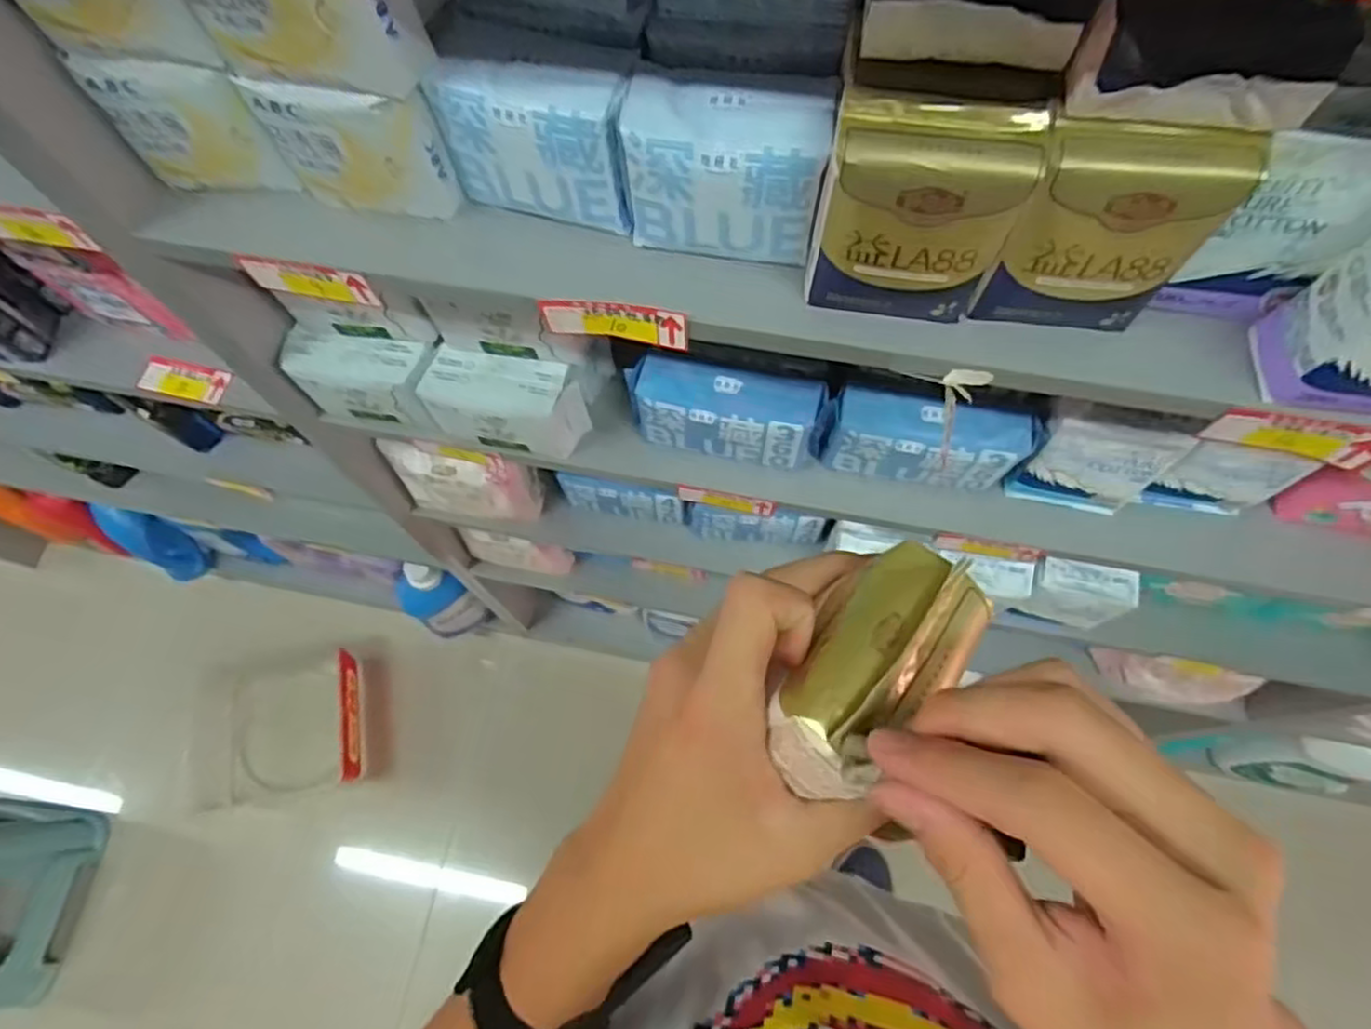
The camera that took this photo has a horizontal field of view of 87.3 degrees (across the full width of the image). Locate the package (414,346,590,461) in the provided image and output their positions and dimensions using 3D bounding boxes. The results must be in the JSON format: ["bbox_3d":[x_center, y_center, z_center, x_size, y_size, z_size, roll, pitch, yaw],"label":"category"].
[{"bbox_3d":[-0.153,-0.096,0.629,0.125,0.077,0.057,7,69,4],"label":"package"}]

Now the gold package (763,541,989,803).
[{"bbox_3d":[0.068,0.052,0.259,0.049,0.032,0.098,39,64,15],"label":"gold package"}]

